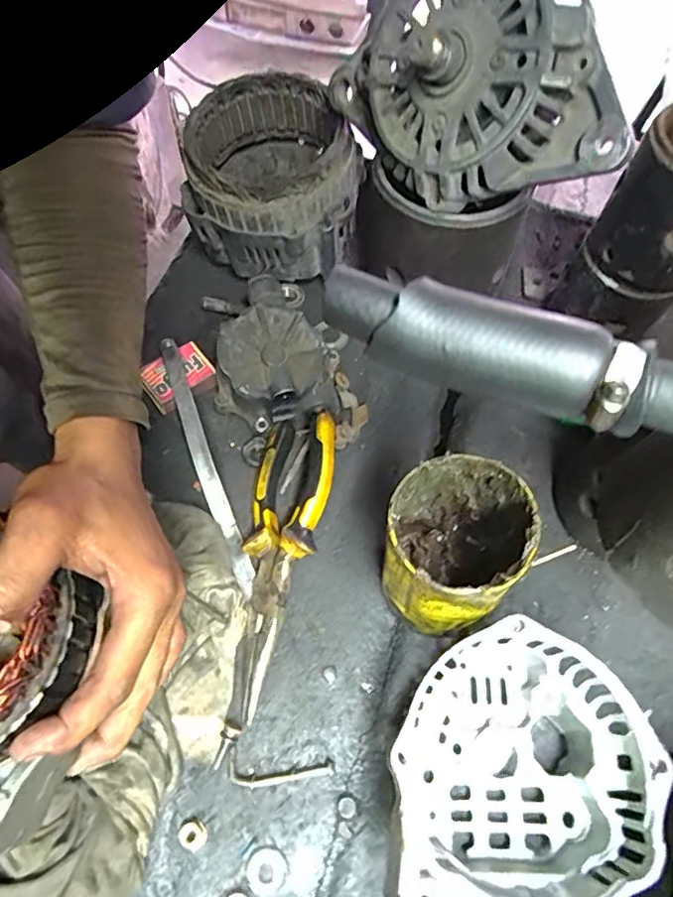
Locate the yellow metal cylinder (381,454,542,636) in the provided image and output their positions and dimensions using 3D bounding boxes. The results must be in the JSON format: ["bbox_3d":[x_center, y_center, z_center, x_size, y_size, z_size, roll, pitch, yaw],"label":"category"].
[{"bbox_3d":[0.062,0.062,0.325,0.068,0.121,0.074,1,62,-2],"label":"yellow metal cylinder"}]

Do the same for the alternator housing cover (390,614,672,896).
[{"bbox_3d":[0.091,0.165,0.293,0.128,0.082,0.127,3,62,-1],"label":"alternator housing cover"}]

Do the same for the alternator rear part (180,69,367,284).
[{"bbox_3d":[-0.054,-0.220,0.457,0.129,0.100,0.135,-5,62,-5],"label":"alternator rear part"}]

